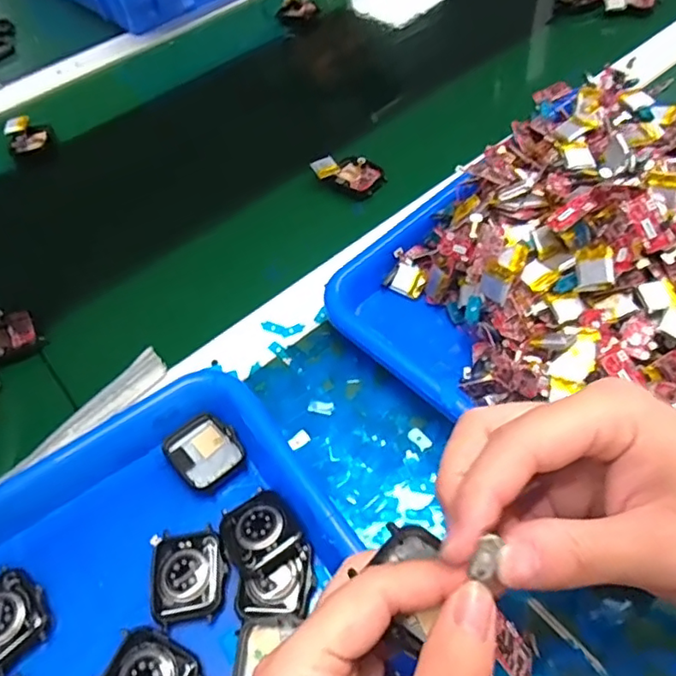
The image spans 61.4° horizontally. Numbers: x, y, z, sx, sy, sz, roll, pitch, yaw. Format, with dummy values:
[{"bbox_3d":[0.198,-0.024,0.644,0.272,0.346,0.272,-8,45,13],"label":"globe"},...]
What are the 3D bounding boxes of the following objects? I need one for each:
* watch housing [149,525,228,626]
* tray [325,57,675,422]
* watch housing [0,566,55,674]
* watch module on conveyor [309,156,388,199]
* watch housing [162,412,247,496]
[{"bbox_3d":[-0.078,0.122,0.296,0.038,0.013,0.046,-9,55,-2],"label":"watch housing"},{"bbox_3d":[0.187,-0.063,0.370,0.265,0.082,0.334,35,65,24],"label":"tray"},{"bbox_3d":[-0.169,0.142,0.290,0.037,0.013,0.044,-39,62,-21],"label":"watch housing"},{"bbox_3d":[0.011,-0.141,0.481,0.055,0.014,0.045,32,63,23],"label":"watch module on conveyor"},{"bbox_3d":[-0.078,0.067,0.335,0.037,0.007,0.044,-37,61,-19],"label":"watch housing"}]

